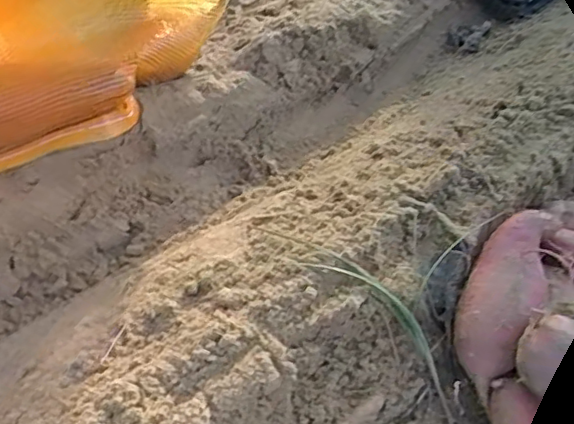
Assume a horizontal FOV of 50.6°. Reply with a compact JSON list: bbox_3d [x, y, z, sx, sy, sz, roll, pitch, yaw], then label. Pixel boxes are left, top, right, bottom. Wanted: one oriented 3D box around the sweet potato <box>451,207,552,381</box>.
[{"bbox_3d":[0.166,0.054,0.452,0.054,0.037,0.144,21,71,10],"label":"sweet potato"}]

